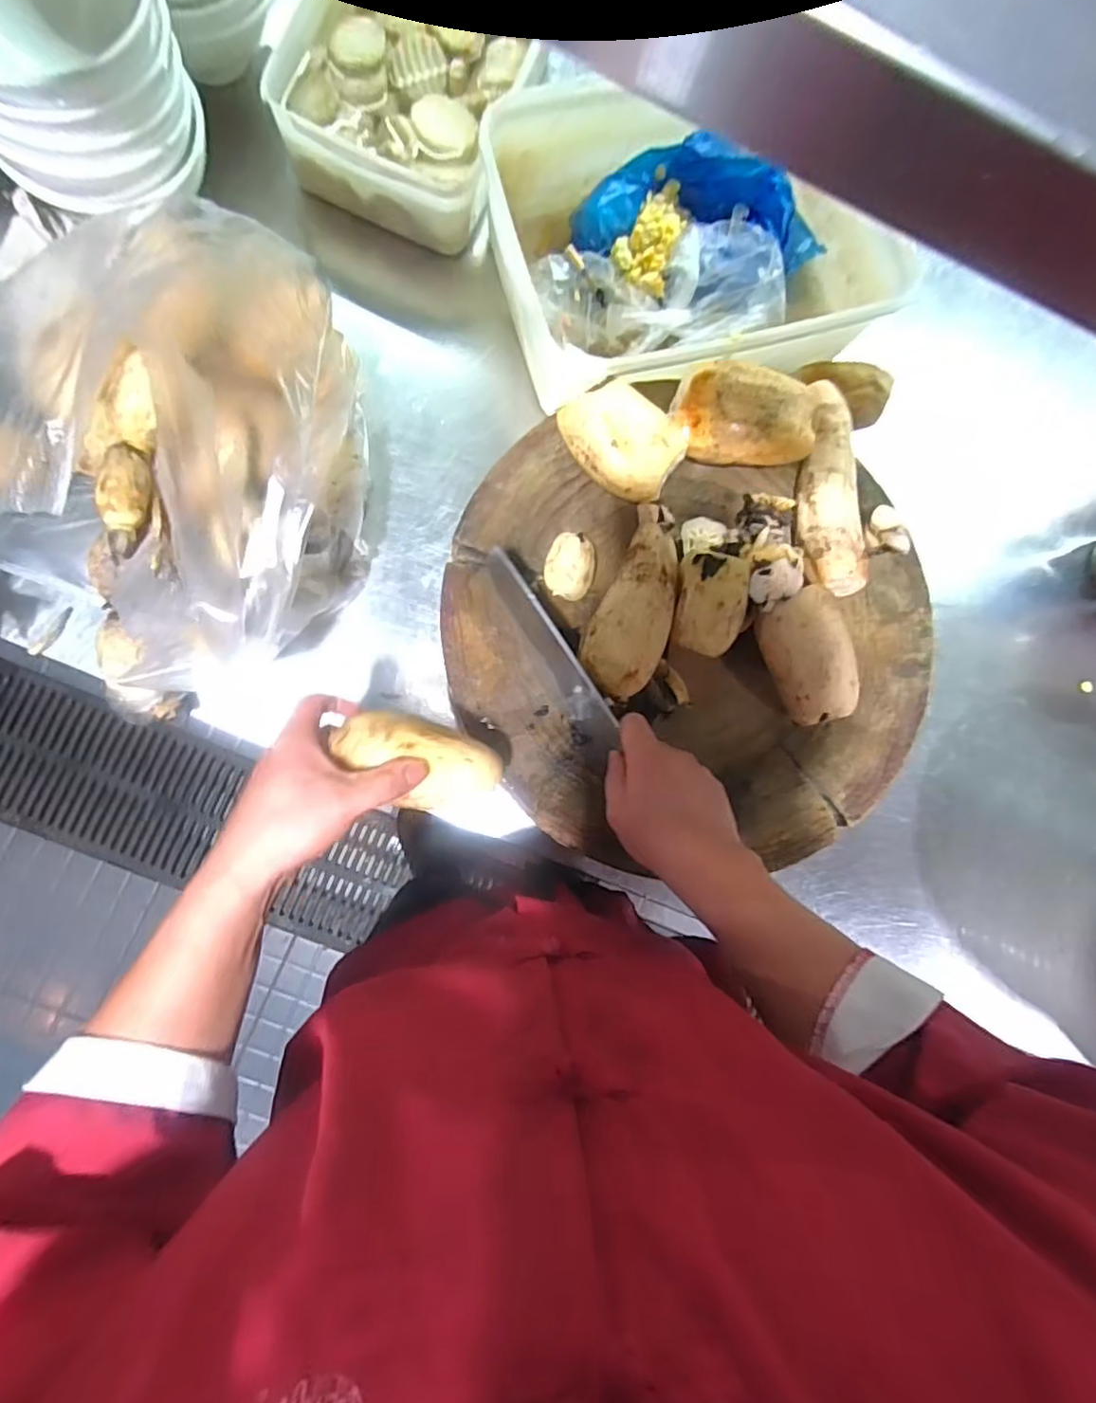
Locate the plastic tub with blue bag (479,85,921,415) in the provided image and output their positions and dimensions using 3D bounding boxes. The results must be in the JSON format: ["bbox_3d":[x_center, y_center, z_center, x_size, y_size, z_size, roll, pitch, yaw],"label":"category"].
[{"bbox_3d":[0.129,-0.450,0.657,0.370,0.135,0.295,-8,87,-8],"label":"plastic tub with blue bag"}]

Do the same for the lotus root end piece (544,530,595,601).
[{"bbox_3d":[0.018,-0.117,0.560,0.044,0.042,0.054,20,83,-6],"label":"lotus root end piece"}]

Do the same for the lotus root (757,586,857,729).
[{"bbox_3d":[0.229,-0.036,0.571,0.063,0.067,0.114,-20,89,-9],"label":"lotus root"}]

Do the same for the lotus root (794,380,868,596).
[{"bbox_3d":[0.261,-0.195,0.580,0.050,0.040,0.195,0,86,-8],"label":"lotus root"}]

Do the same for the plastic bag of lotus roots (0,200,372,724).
[{"bbox_3d":[-0.346,-0.196,0.522,0.358,0.218,0.327,10,84,-7],"label":"plastic bag of lotus roots"}]

